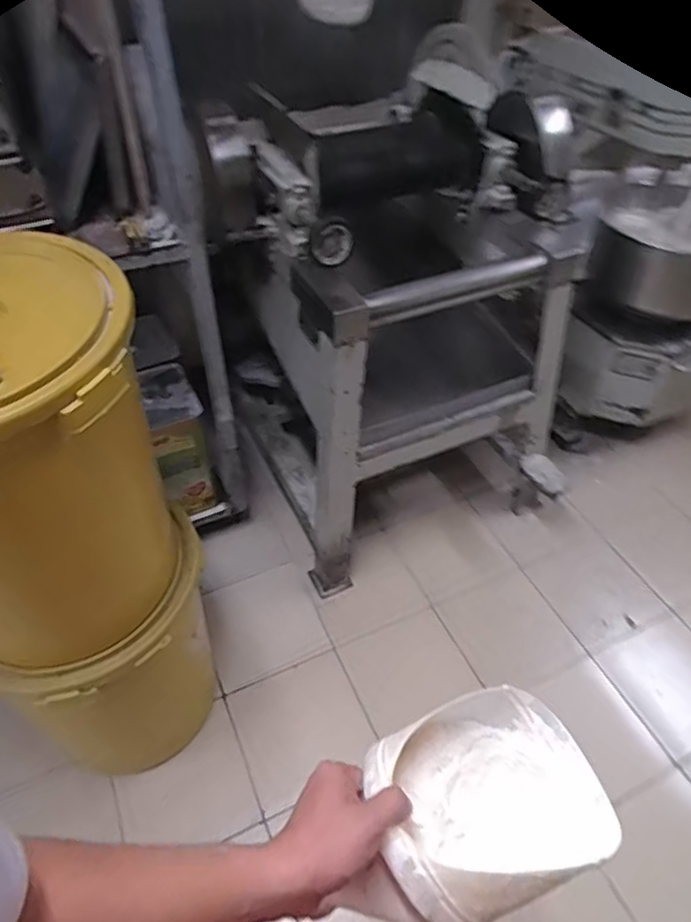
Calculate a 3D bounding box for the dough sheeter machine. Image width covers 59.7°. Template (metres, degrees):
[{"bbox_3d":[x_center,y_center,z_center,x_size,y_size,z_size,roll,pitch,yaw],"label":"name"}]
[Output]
[{"bbox_3d":[0.132,-0.388,1.668,0.800,0.986,0.849,-14,46,-11],"label":"dough sheeter machine"}]

